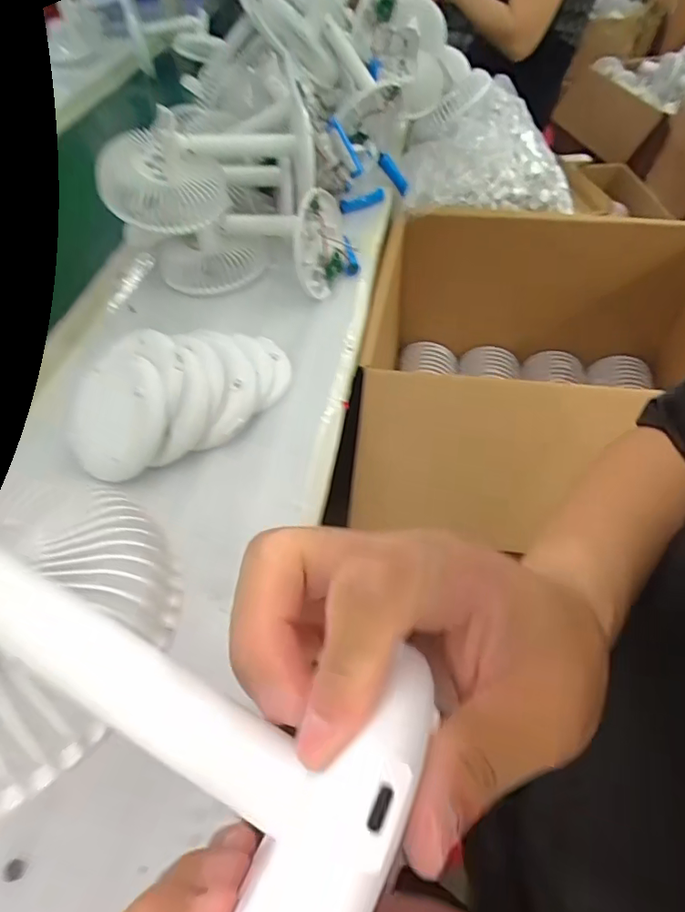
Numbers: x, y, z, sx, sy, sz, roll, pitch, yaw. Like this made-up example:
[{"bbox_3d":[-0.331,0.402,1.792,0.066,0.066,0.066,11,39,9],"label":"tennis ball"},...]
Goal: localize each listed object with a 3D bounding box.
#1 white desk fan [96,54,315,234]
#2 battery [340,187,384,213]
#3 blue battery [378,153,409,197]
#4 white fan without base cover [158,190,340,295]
[{"bbox_3d":[-0.150,-0.330,0.579,0.232,0.103,0.133,-14,52,-10],"label":"white desk fan"},{"bbox_3d":[0.027,-0.354,0.723,0.065,0.018,0.018,-16,51,6],"label":"battery"},{"bbox_3d":[0.078,-0.426,0.795,0.020,0.072,0.013,-33,49,22],"label":"blue battery"},{"bbox_3d":[-0.109,-0.241,0.613,0.216,0.101,0.099,-3,50,15],"label":"white fan without base cover"}]

